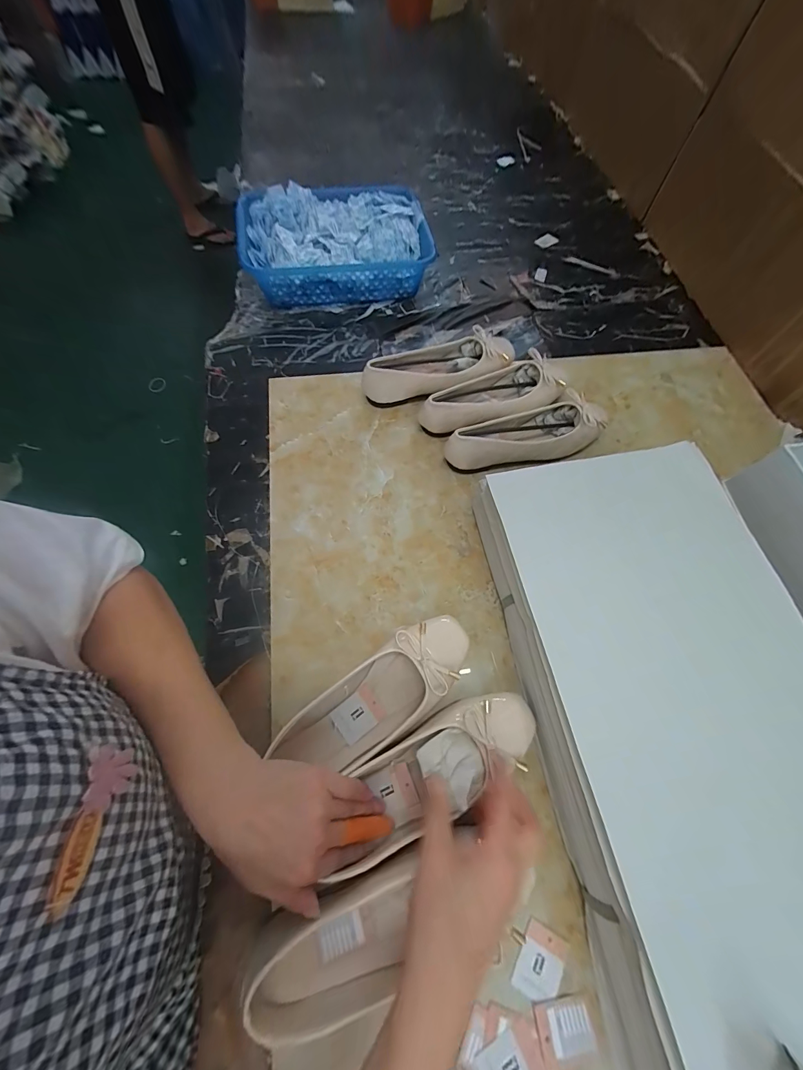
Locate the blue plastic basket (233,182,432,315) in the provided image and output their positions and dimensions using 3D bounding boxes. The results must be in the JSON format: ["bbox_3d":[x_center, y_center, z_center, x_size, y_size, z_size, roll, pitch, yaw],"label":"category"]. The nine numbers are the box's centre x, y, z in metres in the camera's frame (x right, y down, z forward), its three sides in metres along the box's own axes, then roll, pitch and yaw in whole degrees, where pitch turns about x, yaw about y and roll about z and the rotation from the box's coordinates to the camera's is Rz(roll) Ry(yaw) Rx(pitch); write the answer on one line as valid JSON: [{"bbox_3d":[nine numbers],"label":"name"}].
[{"bbox_3d":[-0.123,-0.543,0.692,0.333,0.108,0.237,-6,67,-6],"label":"blue plastic basket"}]

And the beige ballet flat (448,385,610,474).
[{"bbox_3d":[0.171,-0.133,0.511,0.218,0.061,0.085,-22,70,-12],"label":"beige ballet flat"}]

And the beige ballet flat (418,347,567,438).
[{"bbox_3d":[0.135,-0.196,0.535,0.219,0.066,0.079,-27,71,-14],"label":"beige ballet flat"}]

